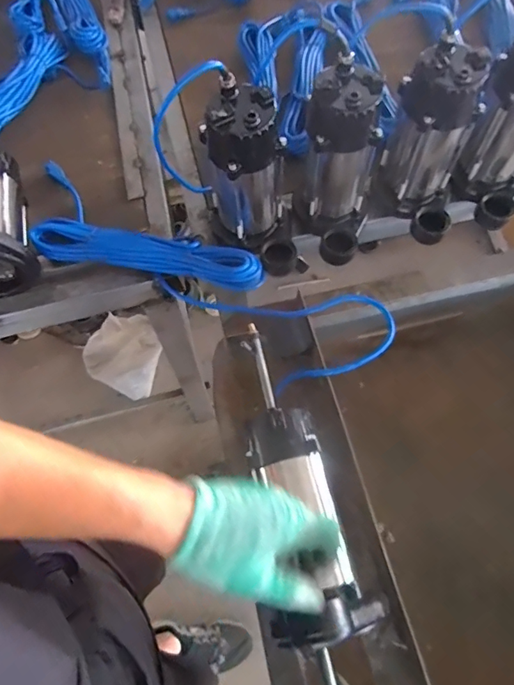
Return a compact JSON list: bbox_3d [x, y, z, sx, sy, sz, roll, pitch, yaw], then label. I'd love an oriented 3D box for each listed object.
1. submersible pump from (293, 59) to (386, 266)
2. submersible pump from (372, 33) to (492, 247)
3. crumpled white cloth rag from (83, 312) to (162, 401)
[{"bbox_3d":[0.110,-0.237,0.632,0.113,0.207,0.132,4,65,4],"label":"submersible pump"},{"bbox_3d":[0.243,-0.266,0.649,0.118,0.226,0.128,11,66,7],"label":"submersible pump"},{"bbox_3d":[-0.420,0.032,1.420,0.215,0.169,0.200,22,68,12],"label":"crumpled white cloth rag"}]

